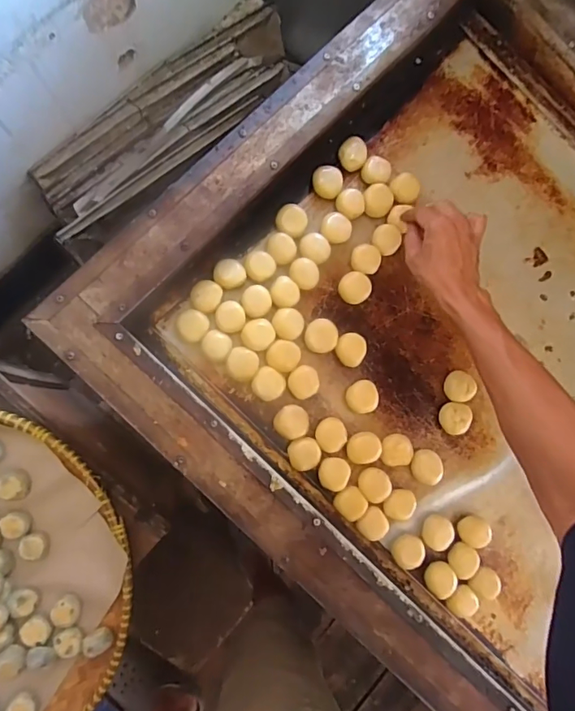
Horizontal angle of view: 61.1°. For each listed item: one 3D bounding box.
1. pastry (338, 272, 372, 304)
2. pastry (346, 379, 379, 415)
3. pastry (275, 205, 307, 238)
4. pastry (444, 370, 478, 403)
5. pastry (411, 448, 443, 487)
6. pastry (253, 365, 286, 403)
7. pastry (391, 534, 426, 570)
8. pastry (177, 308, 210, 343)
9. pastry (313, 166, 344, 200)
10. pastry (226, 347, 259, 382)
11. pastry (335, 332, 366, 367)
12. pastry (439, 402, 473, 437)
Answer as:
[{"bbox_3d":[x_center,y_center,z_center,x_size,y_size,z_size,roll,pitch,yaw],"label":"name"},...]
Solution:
[{"bbox_3d":[0.084,-0.084,0.612,0.041,0.018,0.039,0,87,-7],"label":"pastry"},{"bbox_3d":[0.091,0.051,0.598,0.039,0.022,0.040,-1,88,-7],"label":"pastry"},{"bbox_3d":[0.005,-0.166,0.604,0.037,0.022,0.040,24,85,-5],"label":"pastry"},{"bbox_3d":[0.218,0.039,0.618,0.034,0.026,0.038,1,87,-7],"label":"pastry"},{"bbox_3d":[0.170,0.136,0.601,0.040,0.026,0.038,34,84,-4],"label":"pastry"},{"bbox_3d":[-0.023,0.034,0.581,0.037,0.021,0.037,0,87,-7],"label":"pastry"},{"bbox_3d":[0.146,0.236,0.586,0.036,0.020,0.037,0,87,-7],"label":"pastry"},{"bbox_3d":[-0.112,-0.035,0.571,0.035,0.020,0.036,0,87,-7],"label":"pastry"},{"bbox_3d":[0.049,-0.215,0.608,0.038,0.024,0.034,29,84,-5],"label":"pastry"},{"bbox_3d":[-0.053,0.010,0.579,0.036,0.015,0.039,4,87,-7],"label":"pastry"},{"bbox_3d":[0.077,-0.007,0.604,0.035,0.020,0.041,14,86,-6],"label":"pastry"},{"bbox_3d":[0.211,0.079,0.615,0.035,0.022,0.040,9,86,-6],"label":"pastry"}]

